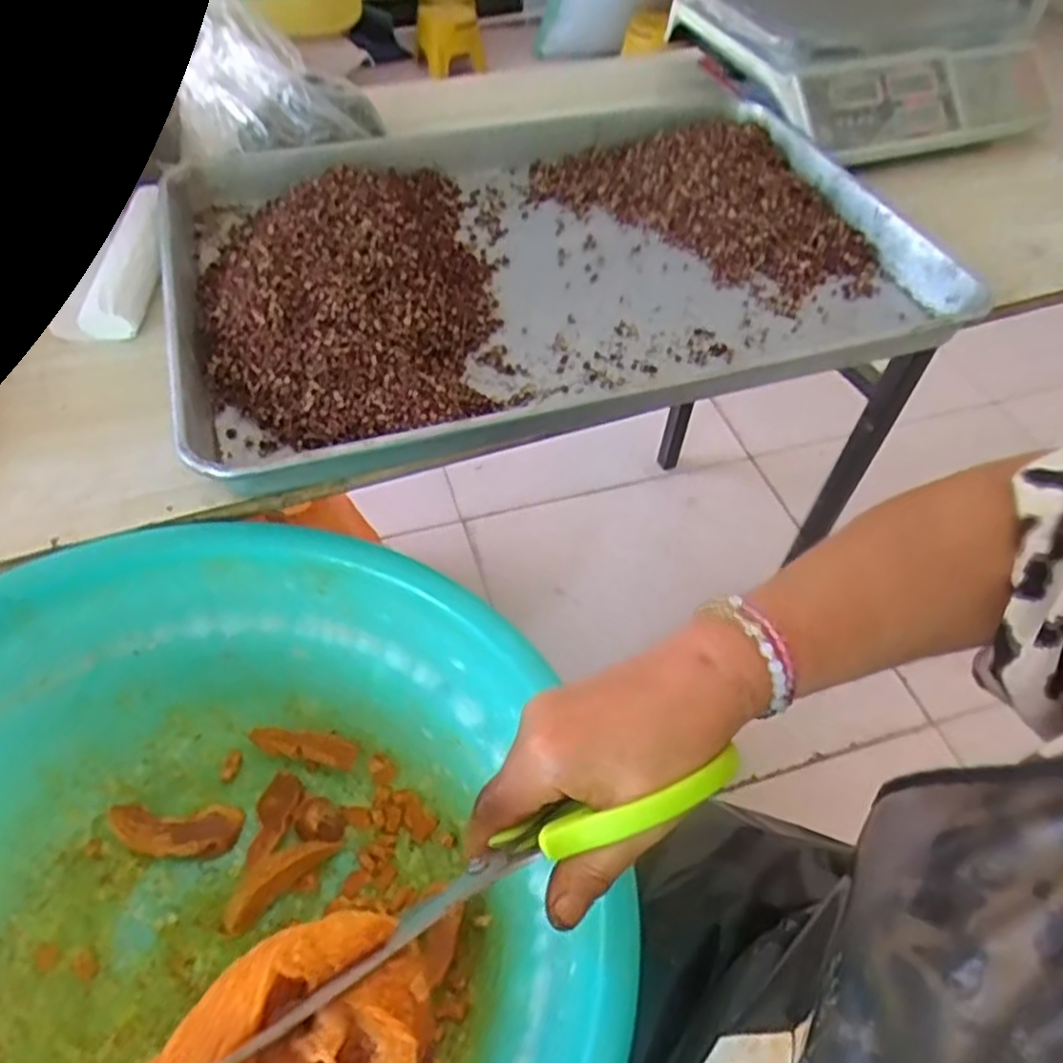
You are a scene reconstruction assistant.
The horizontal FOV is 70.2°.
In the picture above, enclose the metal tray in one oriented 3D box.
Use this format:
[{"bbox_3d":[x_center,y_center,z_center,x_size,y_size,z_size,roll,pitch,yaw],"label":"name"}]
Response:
[{"bbox_3d":[0.016,-0.233,0.632,0.589,0.066,0.390,-14,53,-13],"label":"metal tray"}]

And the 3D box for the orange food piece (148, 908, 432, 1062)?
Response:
[{"bbox_3d":[-0.073,0.159,0.237,0.079,0.032,0.058,-23,56,-19],"label":"orange food piece"}]

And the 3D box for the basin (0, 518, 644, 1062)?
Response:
[{"bbox_3d":[-0.168,0.205,0.412,0.376,0.209,0.392,1,52,-1],"label":"basin"}]

